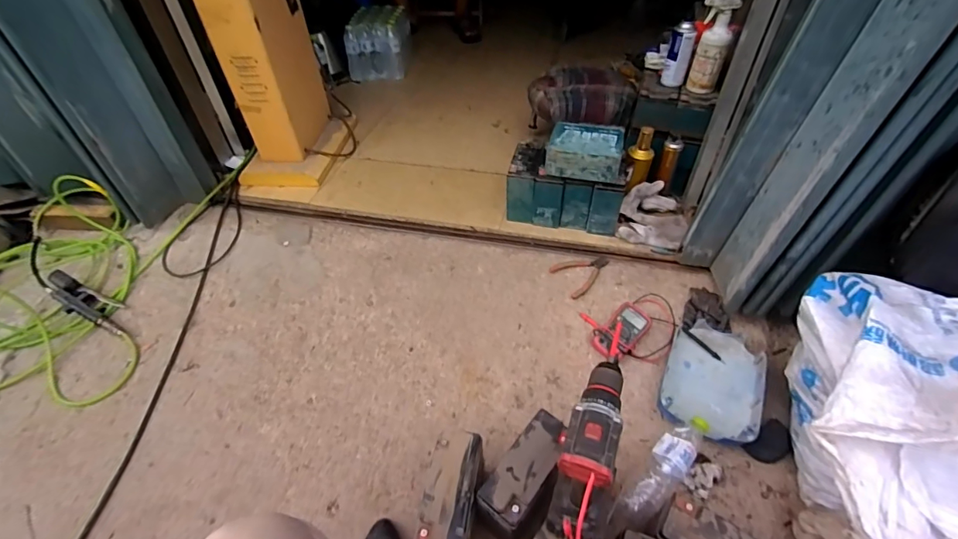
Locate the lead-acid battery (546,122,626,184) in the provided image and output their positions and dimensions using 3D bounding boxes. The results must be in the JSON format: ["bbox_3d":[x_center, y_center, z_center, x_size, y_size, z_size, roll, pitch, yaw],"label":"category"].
[{"bbox_3d":[0.274,-0.311,1.119,0.182,0.069,0.155,11,46,13],"label":"lead-acid battery"}]

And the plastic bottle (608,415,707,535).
[{"bbox_3d":[0.335,0.365,0.789,0.065,0.074,0.240,34,55,31],"label":"plastic bottle"}]

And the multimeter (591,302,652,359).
[{"bbox_3d":[0.319,0.138,0.971,0.140,0.045,0.078,-36,54,-29],"label":"multimeter"}]

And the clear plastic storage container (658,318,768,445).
[{"bbox_3d":[0.482,0.235,0.904,0.179,0.062,0.246,19,48,20],"label":"clear plastic storage container"}]

